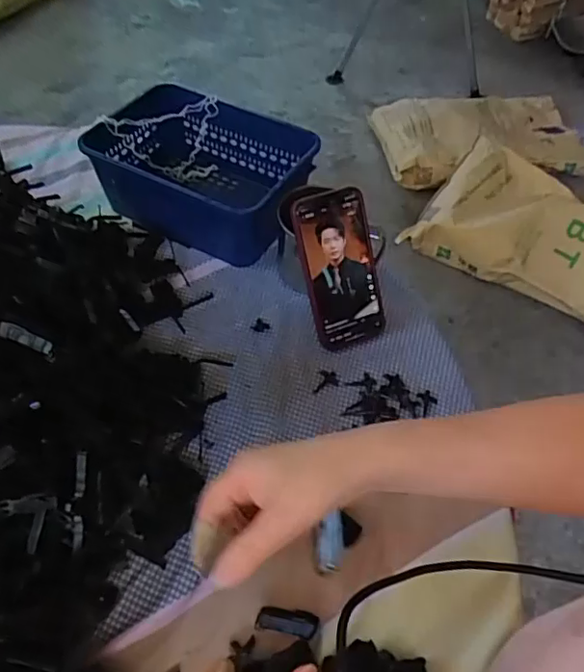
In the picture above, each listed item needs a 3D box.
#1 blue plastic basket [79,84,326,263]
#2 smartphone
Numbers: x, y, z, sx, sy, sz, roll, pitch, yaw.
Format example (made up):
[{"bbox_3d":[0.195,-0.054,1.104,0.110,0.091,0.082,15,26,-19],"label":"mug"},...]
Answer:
[{"bbox_3d":[-0.111,-0.201,0.731,0.260,0.107,0.178,27,56,16],"label":"blue plastic basket"},{"bbox_3d":[0.051,-0.070,0.609,0.076,0.157,0.015,-18,19,-13],"label":"smartphone"}]

